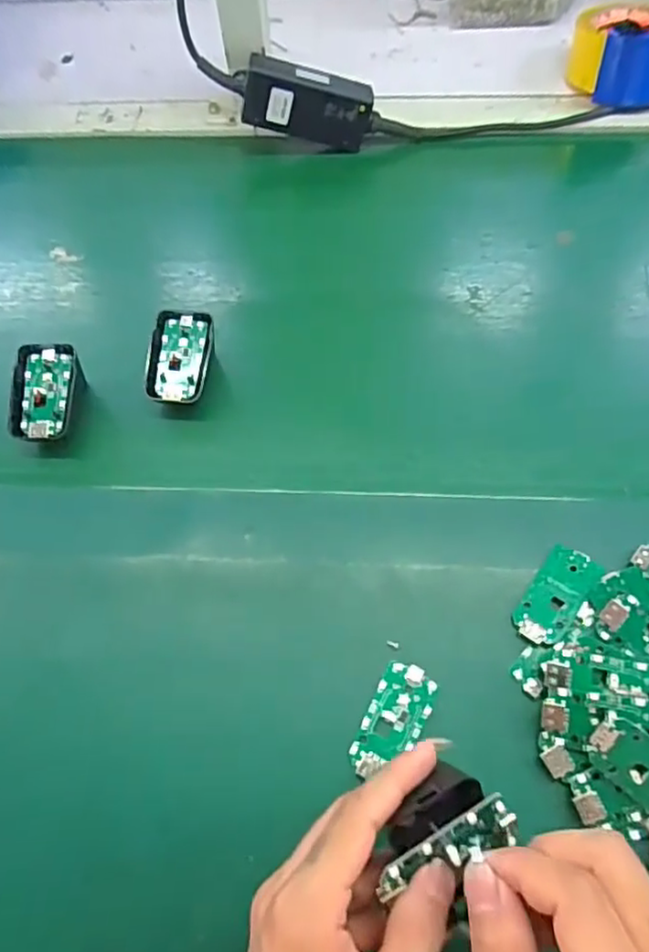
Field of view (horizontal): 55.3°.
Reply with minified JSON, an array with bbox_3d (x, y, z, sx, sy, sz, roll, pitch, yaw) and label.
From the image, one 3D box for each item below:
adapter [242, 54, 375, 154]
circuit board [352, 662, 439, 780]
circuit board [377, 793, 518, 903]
[{"bbox_3d":[-0.015,-0.338,0.564,0.113,0.053,0.026,8,60,-15],"label":"adapter"},{"bbox_3d":[0.038,0.136,0.342,0.031,0.004,0.063,24,65,15],"label":"circuit board"},{"bbox_3d":[0.050,0.151,0.252,0.063,0.008,0.022,-17,101,-15],"label":"circuit board"}]

